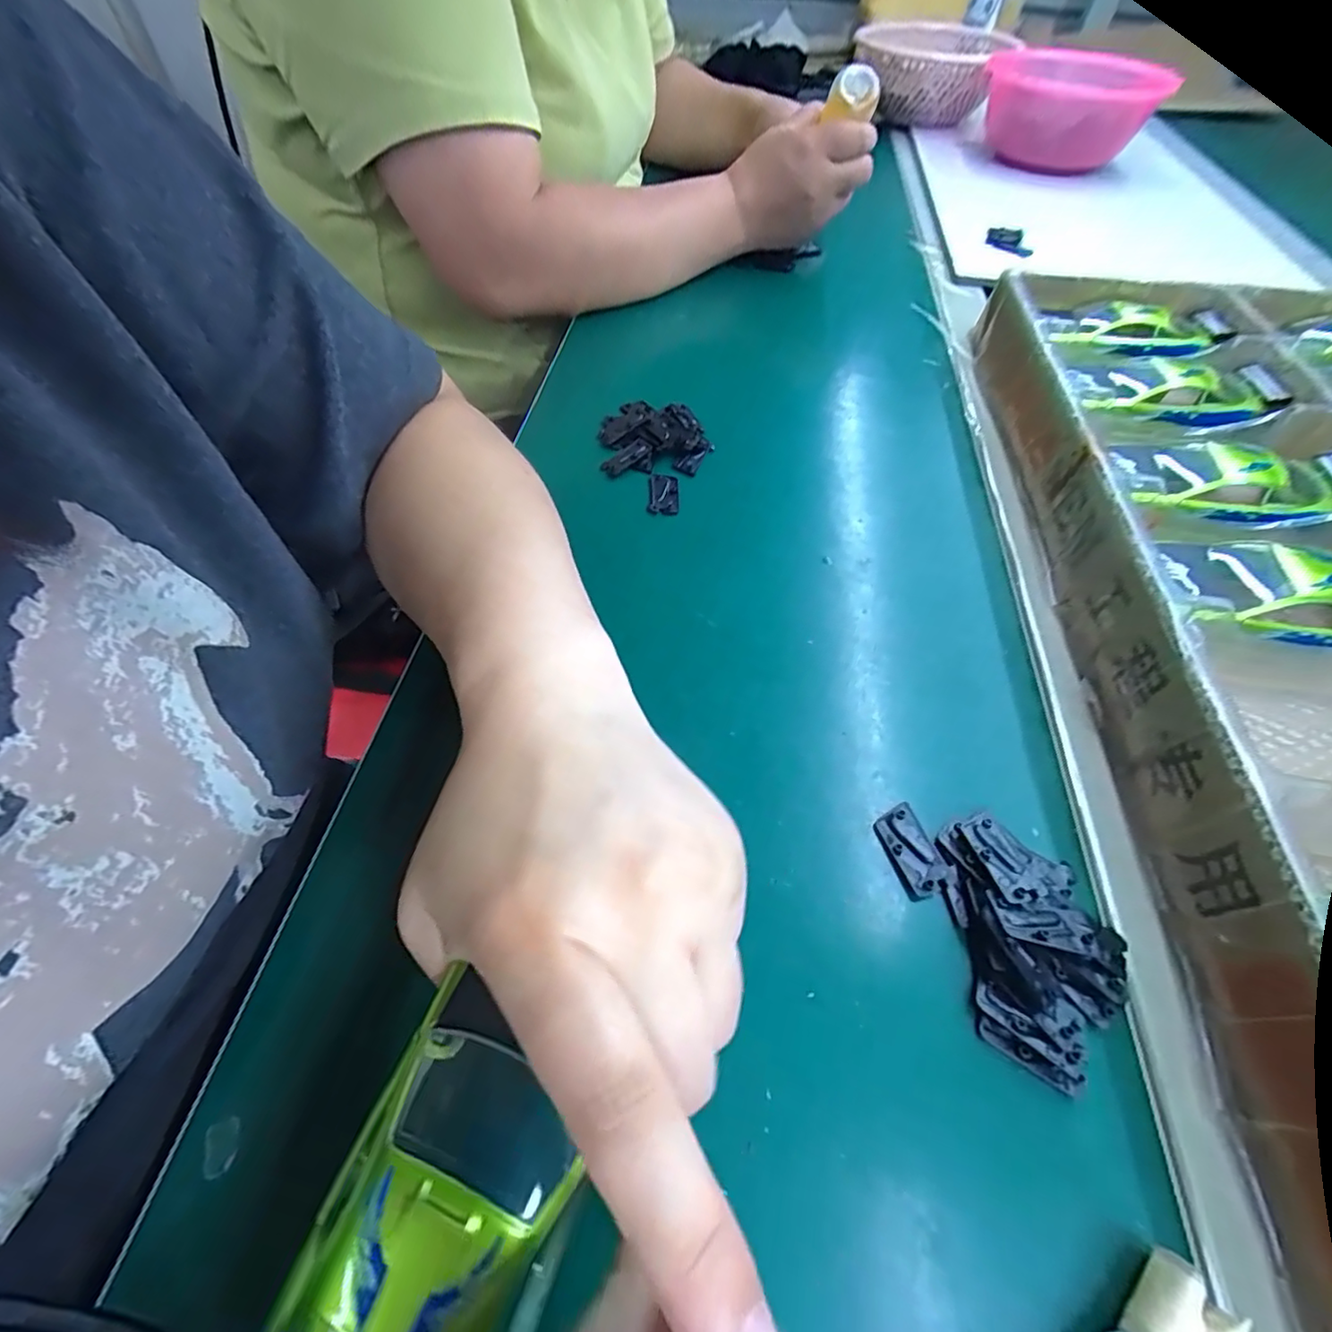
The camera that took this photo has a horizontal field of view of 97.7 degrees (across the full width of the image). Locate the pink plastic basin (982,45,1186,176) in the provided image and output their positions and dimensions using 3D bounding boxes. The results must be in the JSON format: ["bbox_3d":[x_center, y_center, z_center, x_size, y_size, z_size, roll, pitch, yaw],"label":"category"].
[{"bbox_3d":[0.424,-0.584,0.623,0.176,0.099,0.176,20,57,14],"label":"pink plastic basin"}]

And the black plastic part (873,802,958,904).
[{"bbox_3d":[0.096,0.072,0.226,0.021,0.004,0.033,-20,57,-13],"label":"black plastic part"}]

